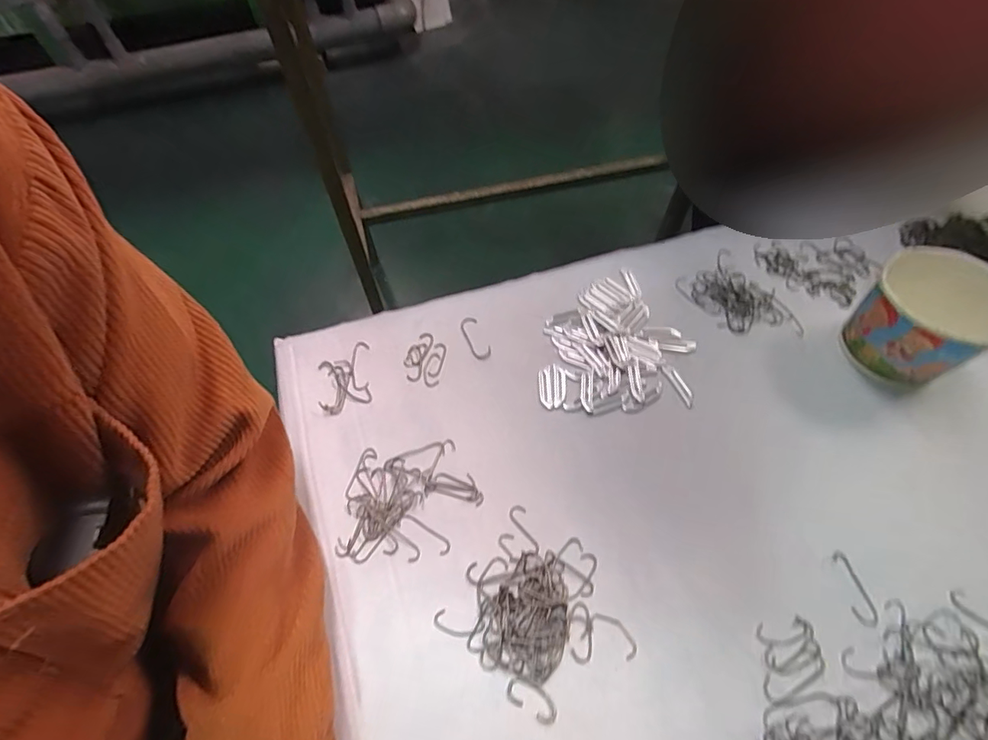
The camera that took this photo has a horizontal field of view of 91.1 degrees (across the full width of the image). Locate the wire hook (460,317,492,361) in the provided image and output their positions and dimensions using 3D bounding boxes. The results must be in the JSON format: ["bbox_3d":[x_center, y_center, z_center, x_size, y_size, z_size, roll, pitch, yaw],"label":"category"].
[{"bbox_3d":[-0.017,-0.029,0.437,0.017,0.004,0.048,-20,59,-11],"label":"wire hook"}]

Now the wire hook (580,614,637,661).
[{"bbox_3d":[0.075,0.170,0.311,0.034,0.004,0.019,19,60,14],"label":"wire hook"}]

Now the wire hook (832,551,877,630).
[{"bbox_3d":[0.241,0.146,0.323,0.015,0.004,0.045,-4,57,0],"label":"wire hook"}]

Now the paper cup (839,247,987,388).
[{"bbox_3d":[0.343,-0.038,0.389,0.087,0.076,0.087,-1,57,1],"label":"paper cup"}]

